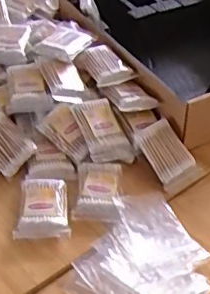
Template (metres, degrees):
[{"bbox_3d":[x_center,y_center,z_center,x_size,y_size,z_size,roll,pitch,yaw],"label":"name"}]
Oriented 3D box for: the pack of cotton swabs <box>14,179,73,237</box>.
[{"bbox_3d":[-0.075,0.073,0.666,0.060,0.016,0.092,-3,42,-4],"label":"pack of cotton swabs"}]

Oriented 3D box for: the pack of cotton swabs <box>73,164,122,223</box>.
[{"bbox_3d":[-0.008,0.052,0.683,0.053,0.017,0.088,2,42,1],"label":"pack of cotton swabs"}]

